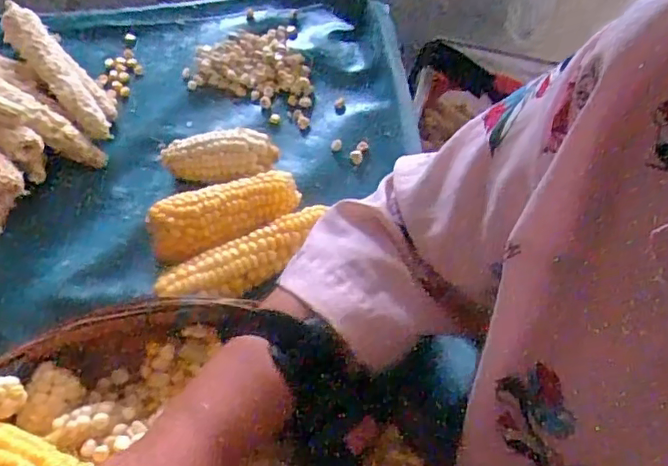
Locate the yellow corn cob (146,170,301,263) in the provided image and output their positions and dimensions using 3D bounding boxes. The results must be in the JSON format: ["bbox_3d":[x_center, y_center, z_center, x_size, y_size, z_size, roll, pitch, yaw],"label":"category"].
[{"bbox_3d":[-0.087,-0.015,0.492,0.126,0.049,0.050,-23,61,-13],"label":"yellow corn cob"}]

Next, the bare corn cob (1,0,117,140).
[{"bbox_3d":[-0.264,-0.156,0.577,0.045,0.047,0.180,-37,79,-20],"label":"bare corn cob"}]

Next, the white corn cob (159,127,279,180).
[{"bbox_3d":[-0.100,-0.064,0.525,0.101,0.043,0.043,-7,59,-3],"label":"white corn cob"}]

